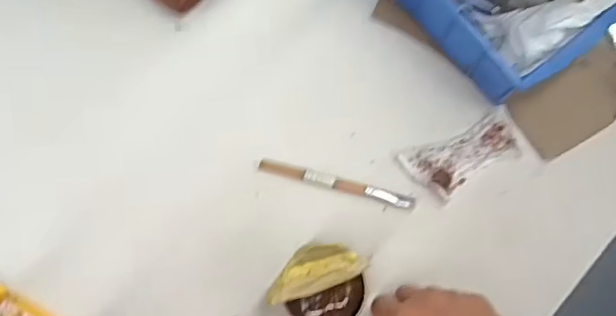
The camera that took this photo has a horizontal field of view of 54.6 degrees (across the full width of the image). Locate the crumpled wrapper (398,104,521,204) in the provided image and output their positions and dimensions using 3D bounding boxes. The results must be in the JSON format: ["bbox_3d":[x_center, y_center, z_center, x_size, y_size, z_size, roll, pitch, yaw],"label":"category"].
[{"bbox_3d":[0.130,-0.006,0.495,0.096,0.004,0.049,-32,80,-10],"label":"crumpled wrapper"}]

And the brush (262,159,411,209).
[{"bbox_3d":[0.023,0.021,0.483,0.127,0.012,0.010,14,76,1],"label":"brush"}]

